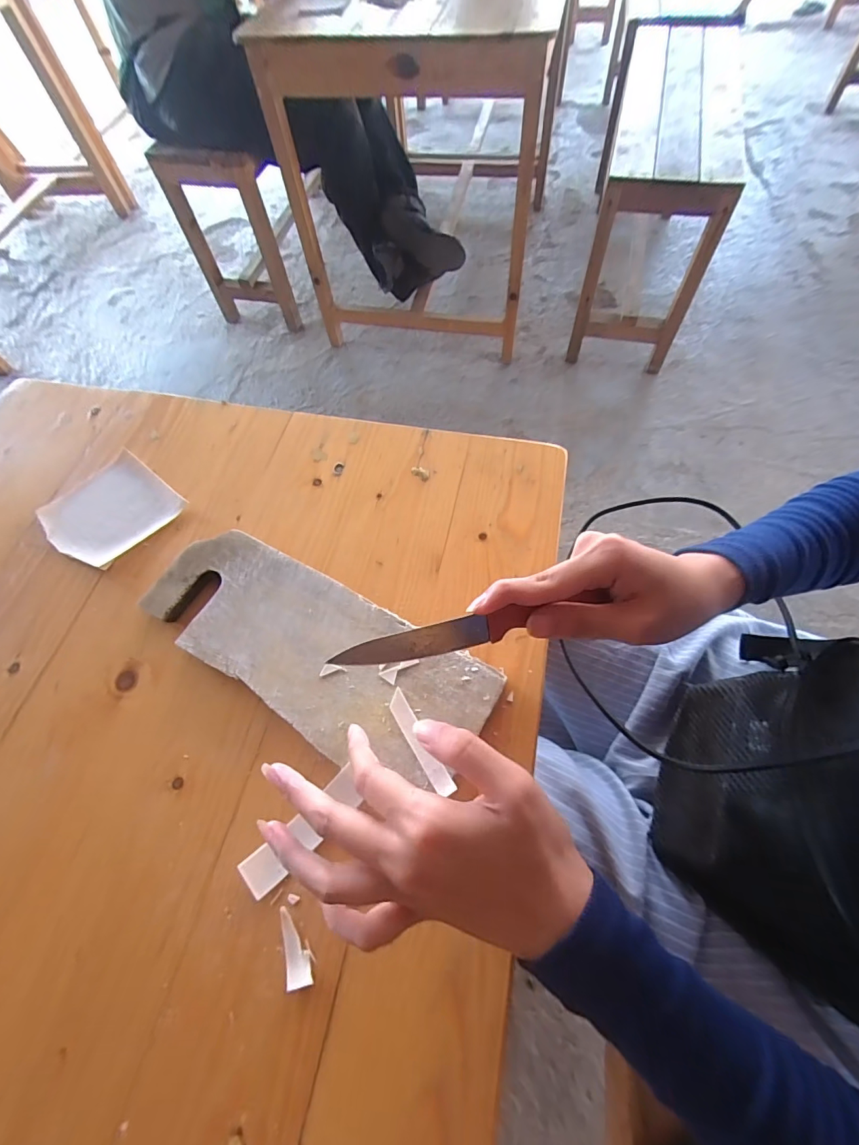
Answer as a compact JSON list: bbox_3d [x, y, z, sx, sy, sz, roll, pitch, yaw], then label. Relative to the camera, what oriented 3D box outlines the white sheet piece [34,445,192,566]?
[{"bbox_3d":[-0.281,-0.054,0.396,0.098,0.006,0.096,36,69,19],"label":"white sheet piece"}]

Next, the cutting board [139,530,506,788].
[{"bbox_3d":[-0.085,0.053,0.319,0.256,0.010,0.098,25,66,15],"label":"cutting board"}]

